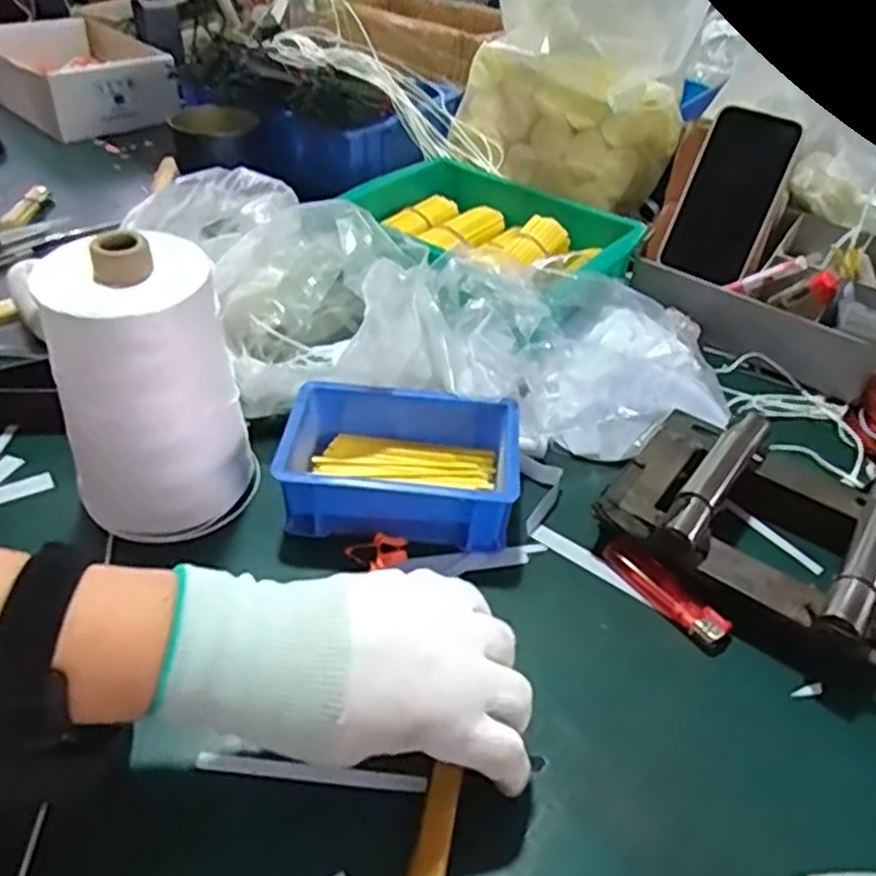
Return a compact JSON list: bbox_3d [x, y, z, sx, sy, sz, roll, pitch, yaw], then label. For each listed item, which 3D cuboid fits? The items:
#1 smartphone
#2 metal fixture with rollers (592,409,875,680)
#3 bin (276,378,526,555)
[{"bbox_3d":[0.244,-0.200,0.626,0.069,0.133,0.016,24,12,22],"label":"smartphone"},{"bbox_3d":[0.209,0.057,0.455,0.202,0.044,0.151,28,47,25],"label":"metal fixture with rollers"},{"bbox_3d":[-0.022,0.017,0.481,0.146,0.050,0.090,6,42,2],"label":"bin"}]

